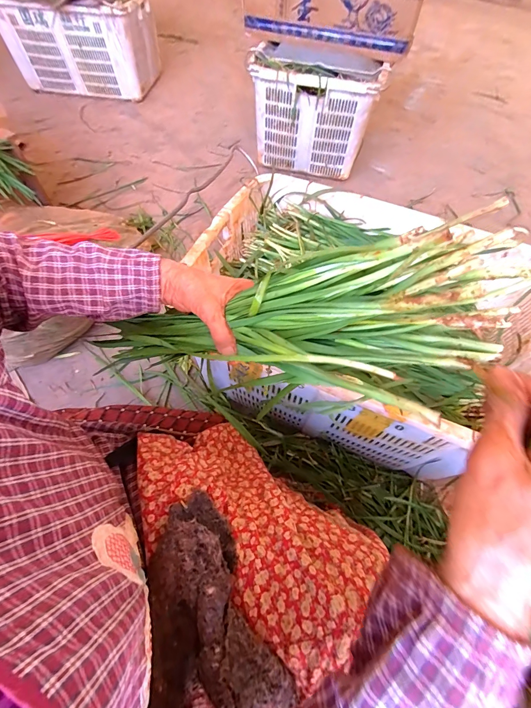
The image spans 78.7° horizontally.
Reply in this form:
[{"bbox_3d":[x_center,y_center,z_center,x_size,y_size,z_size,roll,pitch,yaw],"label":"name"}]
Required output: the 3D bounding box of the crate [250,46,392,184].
[{"bbox_3d":[0.180,-0.917,1.267,0.453,0.351,0.282,21,61,9],"label":"crate"}]

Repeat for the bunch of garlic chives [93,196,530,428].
[{"bbox_3d":[-0.010,-0.013,0.306,0.402,0.120,0.104,-6,54,32],"label":"bunch of garlic chives"}]

